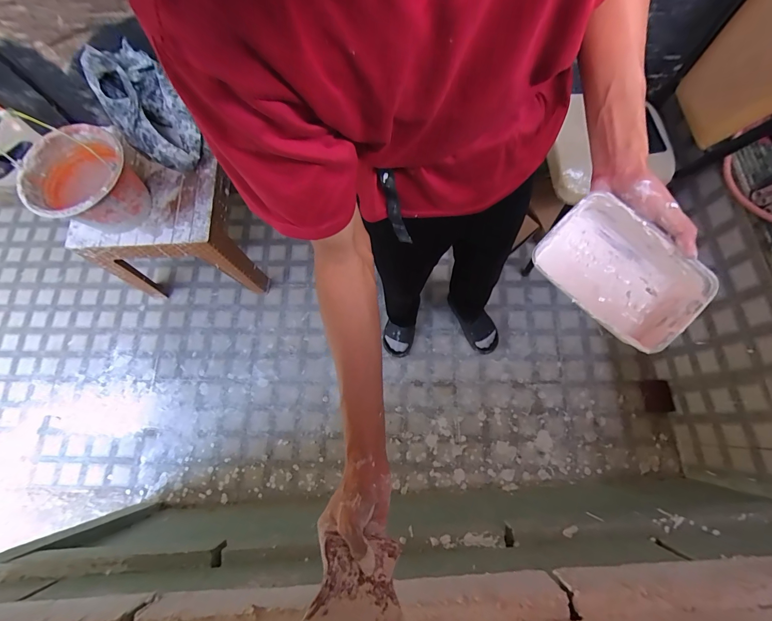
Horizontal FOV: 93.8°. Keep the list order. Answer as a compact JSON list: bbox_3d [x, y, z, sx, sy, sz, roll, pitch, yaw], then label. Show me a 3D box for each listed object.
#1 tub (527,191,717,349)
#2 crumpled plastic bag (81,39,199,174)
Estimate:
[{"bbox_3d":[0.261,-0.044,0.414,0.168,0.060,0.121,44,87,6],"label":"tub"},{"bbox_3d":[-0.667,-0.556,1.005,0.175,0.306,0.139,-33,72,-9],"label":"crumpled plastic bag"}]

